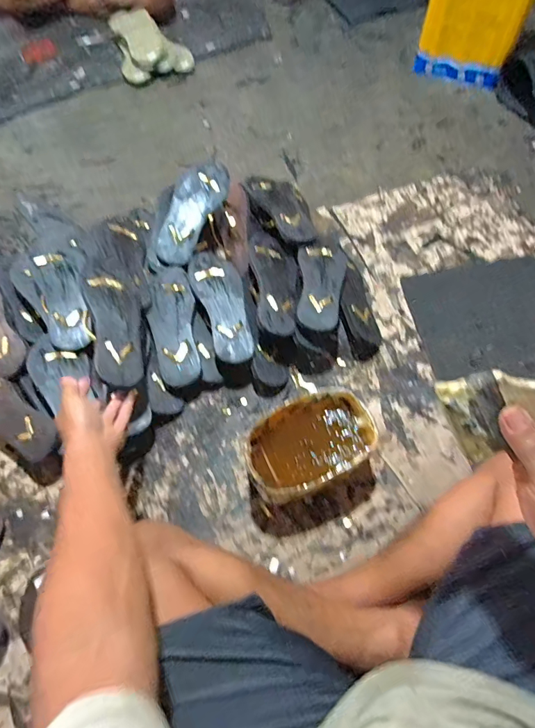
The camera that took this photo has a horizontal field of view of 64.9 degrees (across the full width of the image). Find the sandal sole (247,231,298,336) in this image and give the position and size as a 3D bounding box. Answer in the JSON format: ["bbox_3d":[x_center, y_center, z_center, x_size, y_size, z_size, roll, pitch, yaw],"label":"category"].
[{"bbox_3d":[0.015,-0.159,0.780,0.083,0.037,0.248,-8,64,-2],"label":"sandal sole"}]

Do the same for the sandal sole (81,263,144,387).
[{"bbox_3d":[-0.237,-0.069,0.654,0.074,0.019,0.212,-6,68,-29],"label":"sandal sole"}]

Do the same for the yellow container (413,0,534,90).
[{"bbox_3d":[0.575,-0.959,1.117,0.243,0.255,0.282,25,67,14],"label":"yellow container"}]

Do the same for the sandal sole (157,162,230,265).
[{"bbox_3d":[-0.156,-0.308,0.855,0.089,0.028,0.233,25,79,-9],"label":"sandal sole"}]

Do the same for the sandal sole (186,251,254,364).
[{"bbox_3d":[-0.081,-0.107,0.758,0.086,0.032,0.219,-16,64,-5],"label":"sandal sole"}]

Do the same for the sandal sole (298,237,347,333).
[{"bbox_3d":[0.101,-0.152,0.769,0.085,0.025,0.197,1,64,3],"label":"sandal sole"}]

